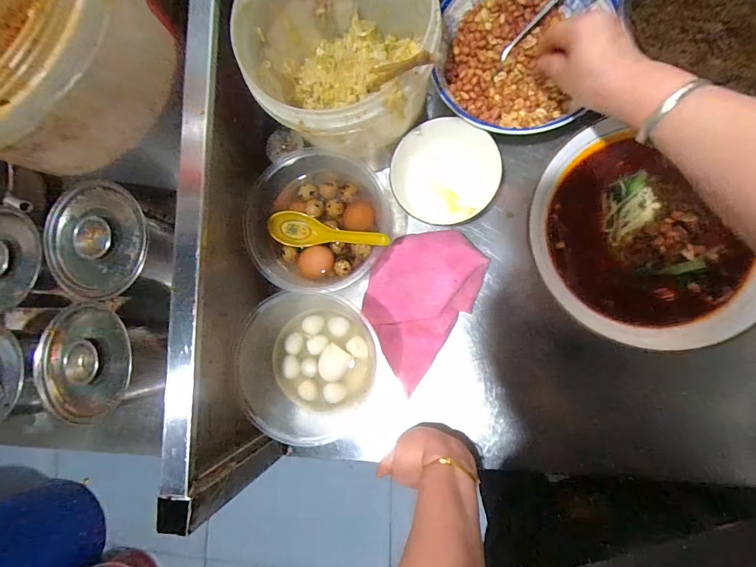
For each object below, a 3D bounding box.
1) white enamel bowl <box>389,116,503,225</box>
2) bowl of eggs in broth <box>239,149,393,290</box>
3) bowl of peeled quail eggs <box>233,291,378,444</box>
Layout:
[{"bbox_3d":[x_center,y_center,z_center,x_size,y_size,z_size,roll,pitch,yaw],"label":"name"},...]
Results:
[{"bbox_3d":[0.087,-0.140,0.483,0.128,0.051,0.117,-1,84,8],"label":"white enamel bowl"},{"bbox_3d":[-0.067,-0.077,0.468,0.169,0.070,0.161,-1,84,8],"label":"bowl of eggs in broth"},{"bbox_3d":[-0.086,0.098,0.468,0.150,0.078,0.169,-6,83,7],"label":"bowl of peeled quail eggs"}]

